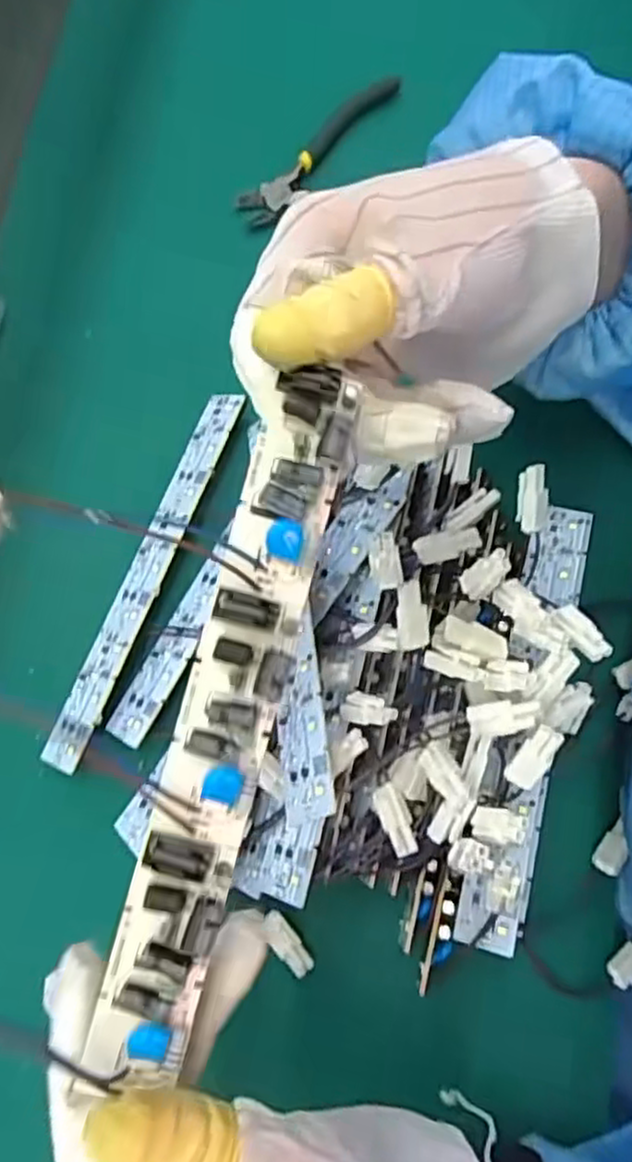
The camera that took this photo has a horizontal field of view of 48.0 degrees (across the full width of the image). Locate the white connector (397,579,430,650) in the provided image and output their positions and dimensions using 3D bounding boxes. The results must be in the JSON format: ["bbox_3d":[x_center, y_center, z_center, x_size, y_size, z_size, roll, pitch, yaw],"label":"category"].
[{"bbox_3d":[0.036,0.013,0.268,0.012,0.004,0.026,-6,102,-1],"label":"white connector"}]

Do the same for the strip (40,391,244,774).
[{"bbox_3d":[-0.079,-0.006,0.333,0.023,0.004,0.189,13,74,33],"label":"strip"}]

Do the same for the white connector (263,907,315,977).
[{"bbox_3d":[-0.012,0.148,0.291,0.010,0.006,0.028,-36,78,-8],"label":"white connector"}]

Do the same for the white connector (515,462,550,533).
[{"bbox_3d":[0.085,-0.032,0.279,0.010,0.008,0.026,0,100,1],"label":"white connector"}]

